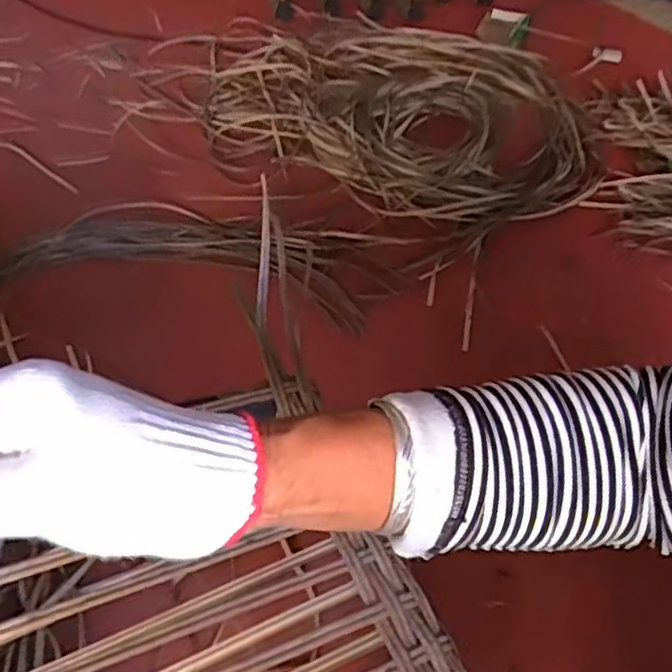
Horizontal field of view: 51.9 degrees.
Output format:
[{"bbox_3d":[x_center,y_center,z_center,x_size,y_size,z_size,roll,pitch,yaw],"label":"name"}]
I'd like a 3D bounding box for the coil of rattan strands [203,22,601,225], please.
[{"bbox_3d":[0.116,-0.484,1.474,0.859,0.081,0.759,12,49,6],"label":"coil of rattan strands"}]

